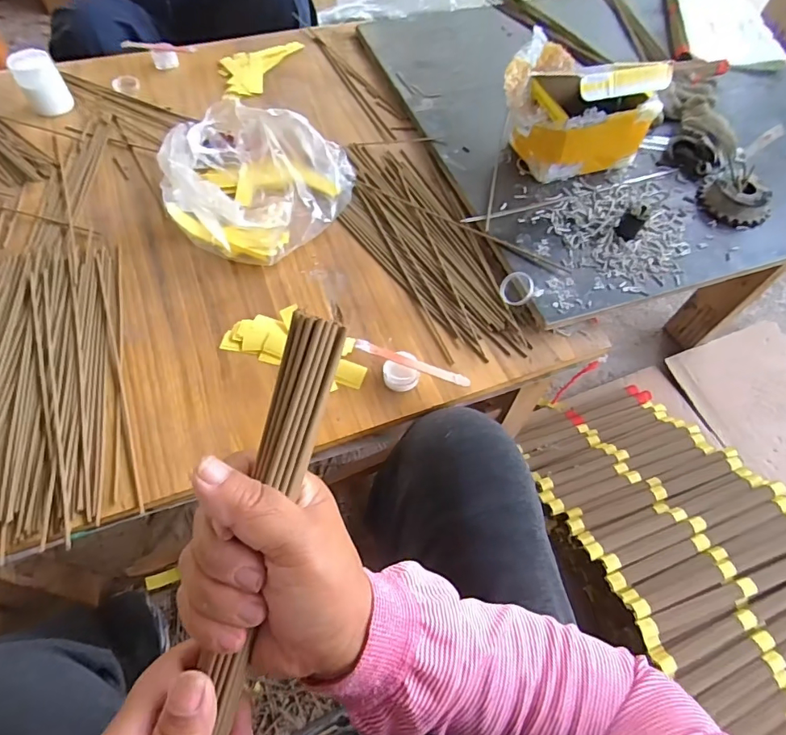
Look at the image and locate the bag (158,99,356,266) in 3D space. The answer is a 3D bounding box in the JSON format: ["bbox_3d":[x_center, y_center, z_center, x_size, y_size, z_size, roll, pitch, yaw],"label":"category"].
[{"bbox_3d":[-0.169,-0.245,0.577,0.206,0.098,0.226,19,60,9],"label":"bag"}]

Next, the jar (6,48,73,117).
[{"bbox_3d":[-0.505,-0.409,0.682,0.056,0.073,0.049,-31,65,-18],"label":"jar"}]

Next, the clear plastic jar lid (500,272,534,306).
[{"bbox_3d":[0.143,-0.090,0.546,0.037,0.011,0.037,-1,89,29],"label":"clear plastic jar lid"}]

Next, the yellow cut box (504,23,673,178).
[{"bbox_3d":[0.236,-0.355,0.633,0.158,0.124,0.162,-17,61,-12],"label":"yellow cut box"}]

